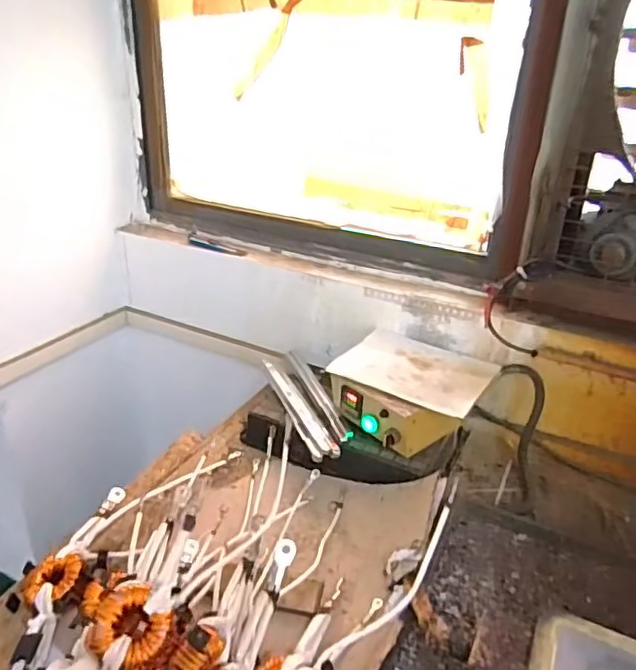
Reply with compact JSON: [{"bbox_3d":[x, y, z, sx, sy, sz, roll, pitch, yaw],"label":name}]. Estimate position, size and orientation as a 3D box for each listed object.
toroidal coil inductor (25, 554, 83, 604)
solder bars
[{"bbox_3d":[-0.344,0.324,0.755,0.066,0.040,0.066,2,27,-1],"label":"toroidal coil inductor"},{"bbox_3d":[-0.027,0.119,1.084,0.097,0.029,0.339,-7,29,-17],"label":"solder bars"}]

